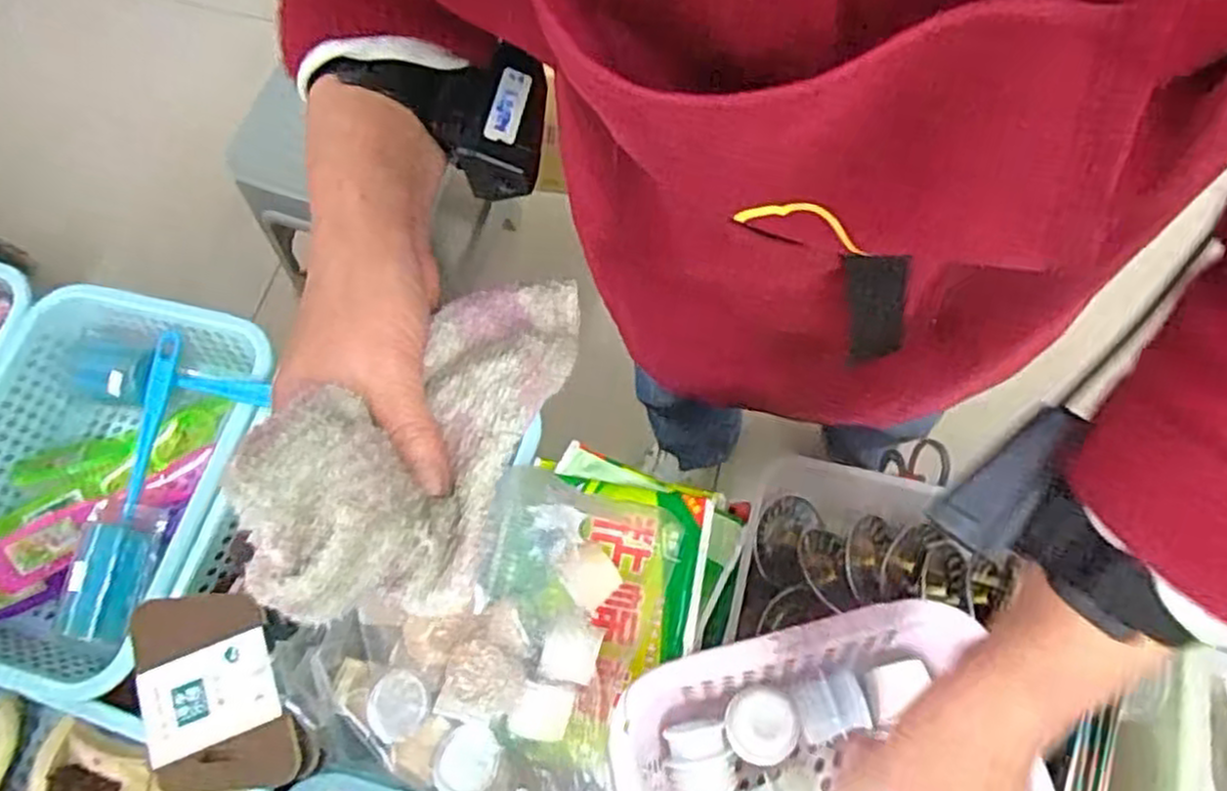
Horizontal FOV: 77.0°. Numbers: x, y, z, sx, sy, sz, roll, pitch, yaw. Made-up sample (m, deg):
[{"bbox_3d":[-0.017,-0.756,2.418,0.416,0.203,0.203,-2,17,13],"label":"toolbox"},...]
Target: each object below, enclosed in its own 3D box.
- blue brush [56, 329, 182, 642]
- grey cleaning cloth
[{"bbox_3d":[-0.391,0.068,0.622,0.058,0.040,0.244,0,69,2],"label":"blue brush"},{"bbox_3d":[-0.065,0.013,0.315,0.080,0.052,0.182,26,45,11],"label":"grey cleaning cloth"}]

